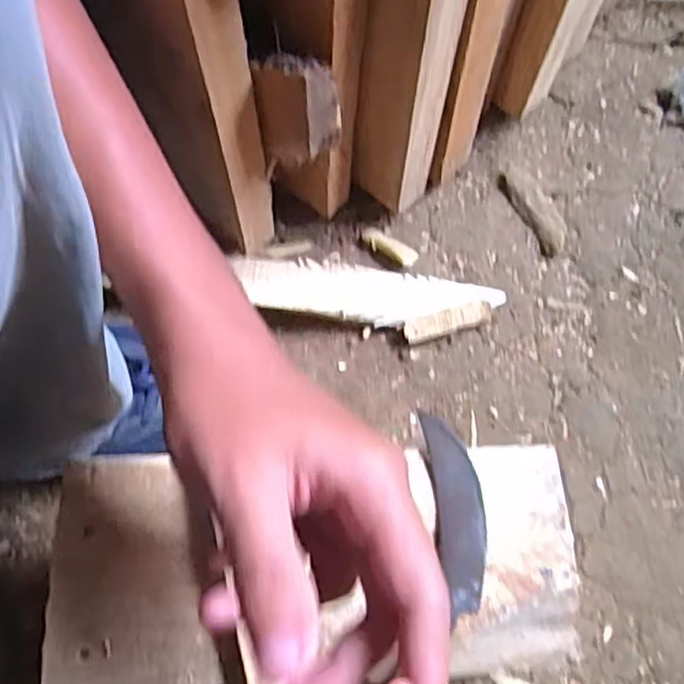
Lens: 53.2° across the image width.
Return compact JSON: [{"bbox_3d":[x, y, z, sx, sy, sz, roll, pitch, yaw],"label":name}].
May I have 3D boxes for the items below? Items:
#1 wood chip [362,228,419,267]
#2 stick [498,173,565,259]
[{"bbox_3d":[0.038,-0.077,0.551,0.049,0.004,0.016,34,79,10],"label":"wood chip"},{"bbox_3d":[0.157,-0.107,0.555,0.026,0.007,0.080,-27,76,-5],"label":"stick"}]

